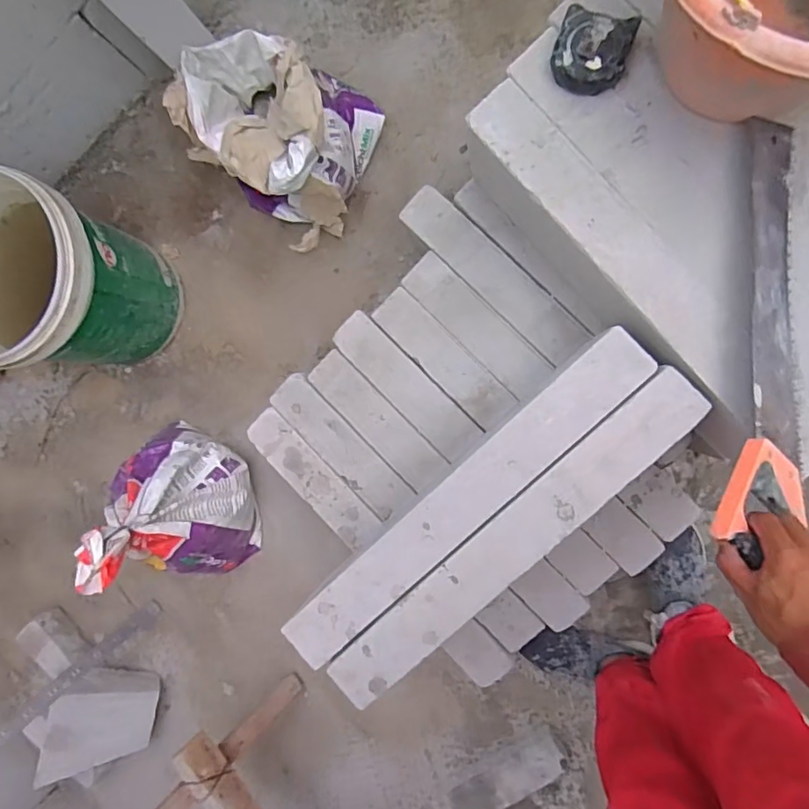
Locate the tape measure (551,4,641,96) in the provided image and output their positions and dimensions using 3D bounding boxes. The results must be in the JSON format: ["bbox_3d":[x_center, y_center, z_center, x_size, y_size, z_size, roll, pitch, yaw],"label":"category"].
[{"bbox_3d":[0.217,-0.405,0.626,0.086,0.042,0.083,21,95,8],"label":"tape measure"}]

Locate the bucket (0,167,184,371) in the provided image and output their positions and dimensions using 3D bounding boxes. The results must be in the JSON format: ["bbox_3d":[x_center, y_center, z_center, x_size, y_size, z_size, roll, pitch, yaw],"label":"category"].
[{"bbox_3d":[-0.644,-0.214,0.954,0.300,0.413,0.298,0,91,9],"label":"bucket"}]

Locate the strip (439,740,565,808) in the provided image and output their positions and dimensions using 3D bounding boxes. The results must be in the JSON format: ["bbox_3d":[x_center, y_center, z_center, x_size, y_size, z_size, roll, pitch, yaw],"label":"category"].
[{"bbox_3d":[0.181,0.751,1.061,0.305,0.047,0.086,-40,85,8],"label":"strip"}]

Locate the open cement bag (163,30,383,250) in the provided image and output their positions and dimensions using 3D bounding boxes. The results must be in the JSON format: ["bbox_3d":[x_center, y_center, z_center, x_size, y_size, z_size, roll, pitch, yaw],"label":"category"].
[{"bbox_3d":[-0.244,-0.487,0.993,0.317,0.248,0.313,18,94,9],"label":"open cement bag"}]

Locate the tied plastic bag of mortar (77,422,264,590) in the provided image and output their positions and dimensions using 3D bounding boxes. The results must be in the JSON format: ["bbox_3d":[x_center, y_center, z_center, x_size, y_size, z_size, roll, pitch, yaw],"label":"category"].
[{"bbox_3d":[-0.440,0.196,0.975,0.228,0.392,0.277,5,92,9],"label":"tied plastic bag of mortar"}]

